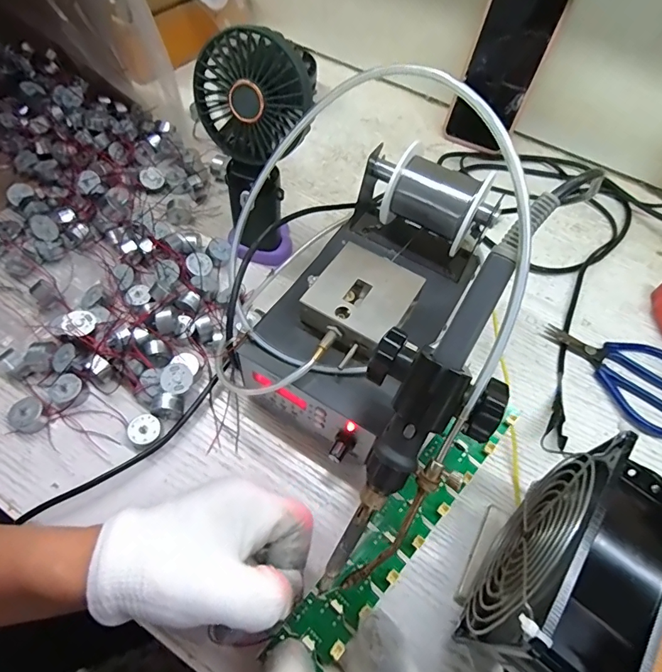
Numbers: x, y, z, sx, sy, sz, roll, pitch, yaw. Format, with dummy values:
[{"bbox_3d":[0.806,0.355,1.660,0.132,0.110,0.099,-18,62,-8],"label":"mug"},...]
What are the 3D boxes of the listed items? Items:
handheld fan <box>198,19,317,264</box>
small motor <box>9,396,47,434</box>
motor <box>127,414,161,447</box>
[{"bbox_3d":[-0.058,-0.148,0.375,0.077,0.193,0.082,-14,62,-12],"label":"handheld fan"},{"bbox_3d":[-0.223,0.059,0.323,0.024,0.013,0.024,2,60,-3],"label":"small motor"},{"bbox_3d":[-0.137,0.070,0.323,0.021,0.013,0.022,2,60,-3],"label":"motor"}]

